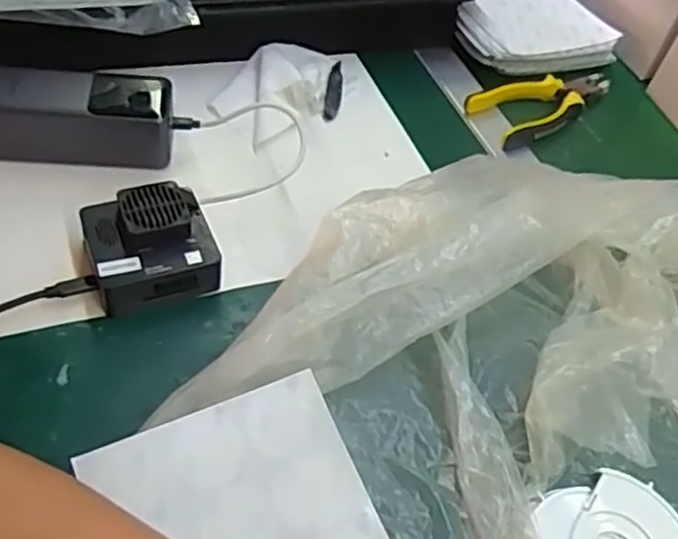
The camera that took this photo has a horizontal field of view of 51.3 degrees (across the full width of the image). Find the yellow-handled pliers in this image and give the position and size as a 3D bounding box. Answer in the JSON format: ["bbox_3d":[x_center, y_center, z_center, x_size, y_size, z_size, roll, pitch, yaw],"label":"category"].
[{"bbox_3d":[0.196,-0.159,0.665,0.161,0.020,0.065,-24,59,-27],"label":"yellow-handled pliers"}]

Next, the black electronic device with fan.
[{"bbox_3d":[-0.124,-0.015,0.465,0.078,0.051,0.067,-13,53,-21],"label":"black electronic device with fan"}]

